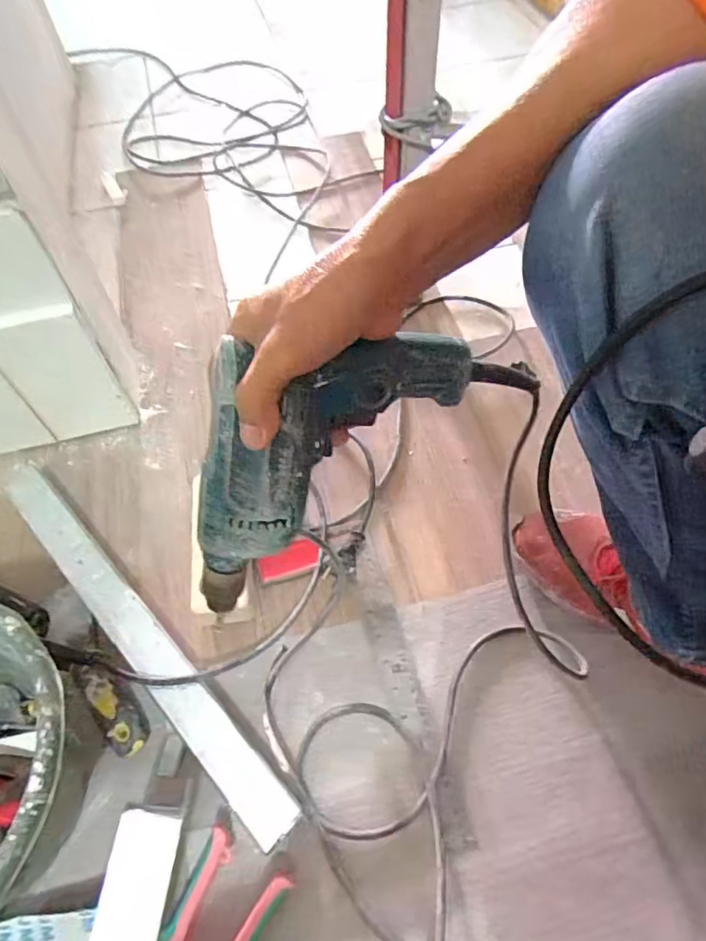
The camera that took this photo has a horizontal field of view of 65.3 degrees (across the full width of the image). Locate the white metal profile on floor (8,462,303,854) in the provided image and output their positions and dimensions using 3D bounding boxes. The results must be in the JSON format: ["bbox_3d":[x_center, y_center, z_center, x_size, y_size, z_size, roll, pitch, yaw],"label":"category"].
[{"bbox_3d":[-0.210,0.148,0.525,0.040,0.037,0.450,-39,66,-21],"label":"white metal profile on floor"}]

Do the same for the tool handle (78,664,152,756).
[{"bbox_3d":[-0.215,0.211,0.493,0.033,0.023,0.092,-37,65,-21],"label":"tool handle"}]

